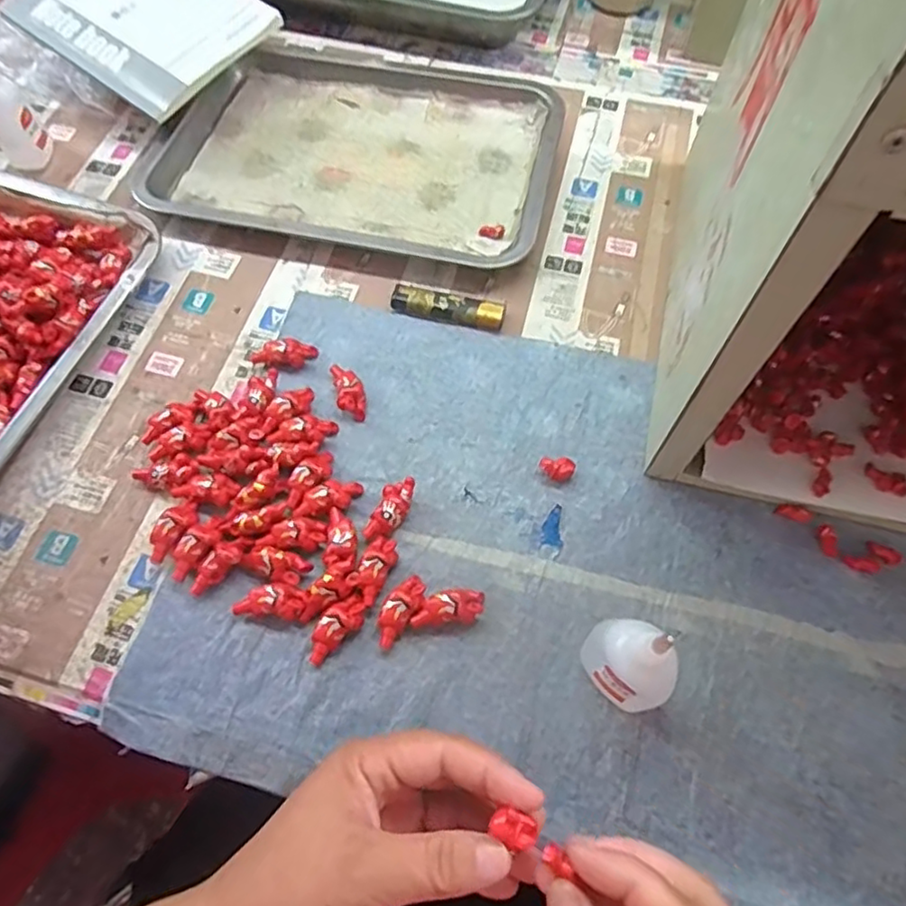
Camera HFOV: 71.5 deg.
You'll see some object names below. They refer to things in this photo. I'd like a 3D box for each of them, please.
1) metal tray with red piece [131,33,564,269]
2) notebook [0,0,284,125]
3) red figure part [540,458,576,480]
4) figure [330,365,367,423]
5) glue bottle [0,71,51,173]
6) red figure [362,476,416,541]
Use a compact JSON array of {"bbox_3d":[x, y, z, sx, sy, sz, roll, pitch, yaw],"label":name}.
[{"bbox_3d":[-0.069,-0.262,0.521,0.304,0.025,0.236,13,65,6],"label":"metal tray with red piece"},{"bbox_3d":[-0.258,-0.363,0.518,0.196,0.014,0.134,37,79,10],"label":"notebook"},{"bbox_3d":[0.065,0.010,0.388,0.021,0.014,0.013,10,65,5],"label":"red figure part"},{"bbox_3d":[-0.068,-0.041,0.414,0.019,0.014,0.042,-14,65,-6],"label":"figure"},{"bbox_3d":[-0.345,-0.261,0.486,0.027,0.085,0.039,-8,65,-4],"label":"glue bottle"},{"bbox_3d":[-0.037,0.034,0.376,0.018,0.013,0.042,24,67,11],"label":"red figure"}]

